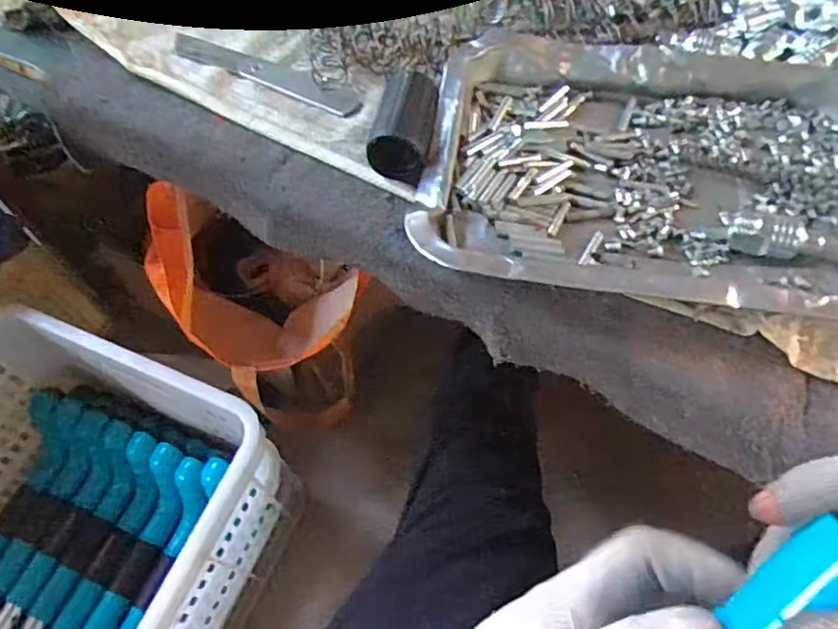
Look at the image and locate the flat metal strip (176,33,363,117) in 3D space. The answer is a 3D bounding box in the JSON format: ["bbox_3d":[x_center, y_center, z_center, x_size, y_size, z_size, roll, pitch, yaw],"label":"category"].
[{"bbox_3d":[-0.105,-0.164,0.408,0.146,0.004,0.024,25,65,14],"label":"flat metal strip"}]

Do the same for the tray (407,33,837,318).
[{"bbox_3d":[0.132,-0.090,0.337,0.242,0.033,0.200,10,62,7],"label":"tray"}]

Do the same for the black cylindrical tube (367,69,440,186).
[{"bbox_3d":[-0.008,-0.109,0.356,0.034,0.034,0.066,5,62,4],"label":"black cylindrical tube"}]

